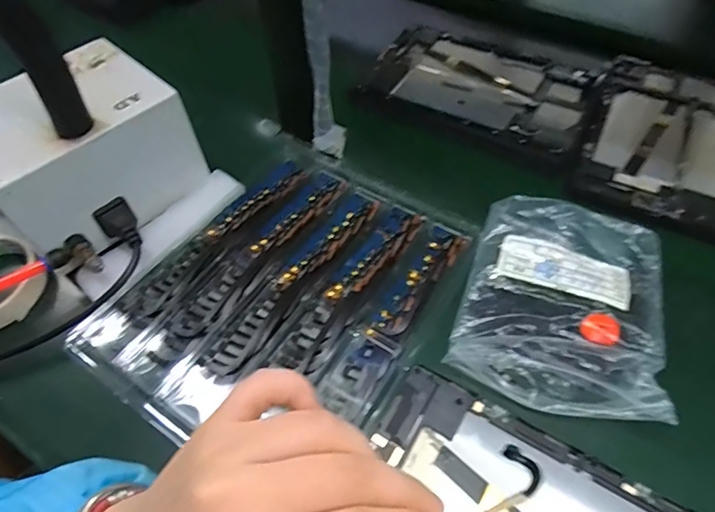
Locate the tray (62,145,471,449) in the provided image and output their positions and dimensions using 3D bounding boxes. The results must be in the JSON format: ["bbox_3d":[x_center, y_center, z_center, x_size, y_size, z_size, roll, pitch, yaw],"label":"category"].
[{"bbox_3d":[-0.054,0.028,0.379,0.215,0.012,0.258,30,64,20],"label":"tray"}]

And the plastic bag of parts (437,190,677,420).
[{"bbox_3d":[0.156,0.029,0.356,0.139,0.032,0.167,17,60,13],"label":"plastic bag of parts"}]

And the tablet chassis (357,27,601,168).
[{"bbox_3d":[0.133,-0.183,0.509,0.225,0.017,0.140,24,61,16],"label":"tablet chassis"}]

